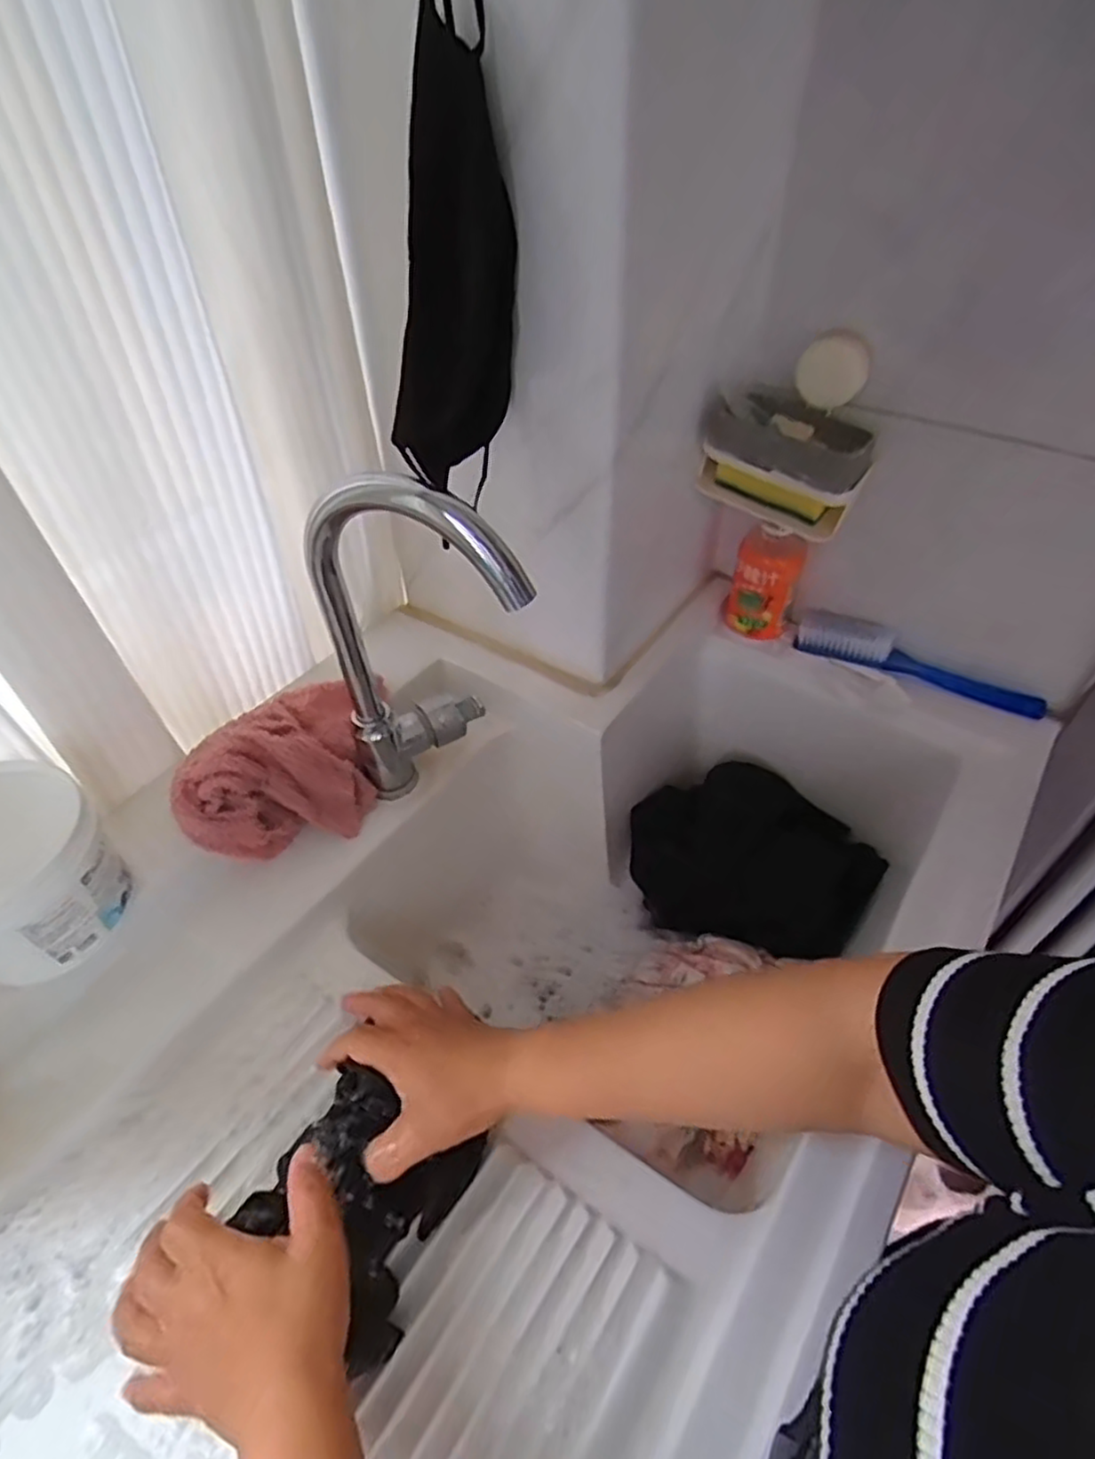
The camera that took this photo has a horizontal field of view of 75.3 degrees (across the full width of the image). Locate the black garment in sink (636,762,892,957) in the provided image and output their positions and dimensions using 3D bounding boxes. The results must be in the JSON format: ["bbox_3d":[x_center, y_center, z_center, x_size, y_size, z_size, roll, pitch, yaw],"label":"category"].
[{"bbox_3d":[0.217,0.117,0.735,0.234,0.098,0.189,14,49,15],"label":"black garment in sink"}]

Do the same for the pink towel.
[{"bbox_3d":[-0.216,0.029,0.613,0.106,0.100,0.183,12,49,13],"label":"pink towel"}]

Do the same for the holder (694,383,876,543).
[{"bbox_3d":[0.213,-0.237,0.633,0.093,0.086,0.143,-36,56,-27],"label":"holder"}]

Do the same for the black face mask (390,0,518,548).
[{"bbox_3d":[-0.070,-0.312,0.474,0.092,0.286,0.048,-31,53,-24],"label":"black face mask"}]

